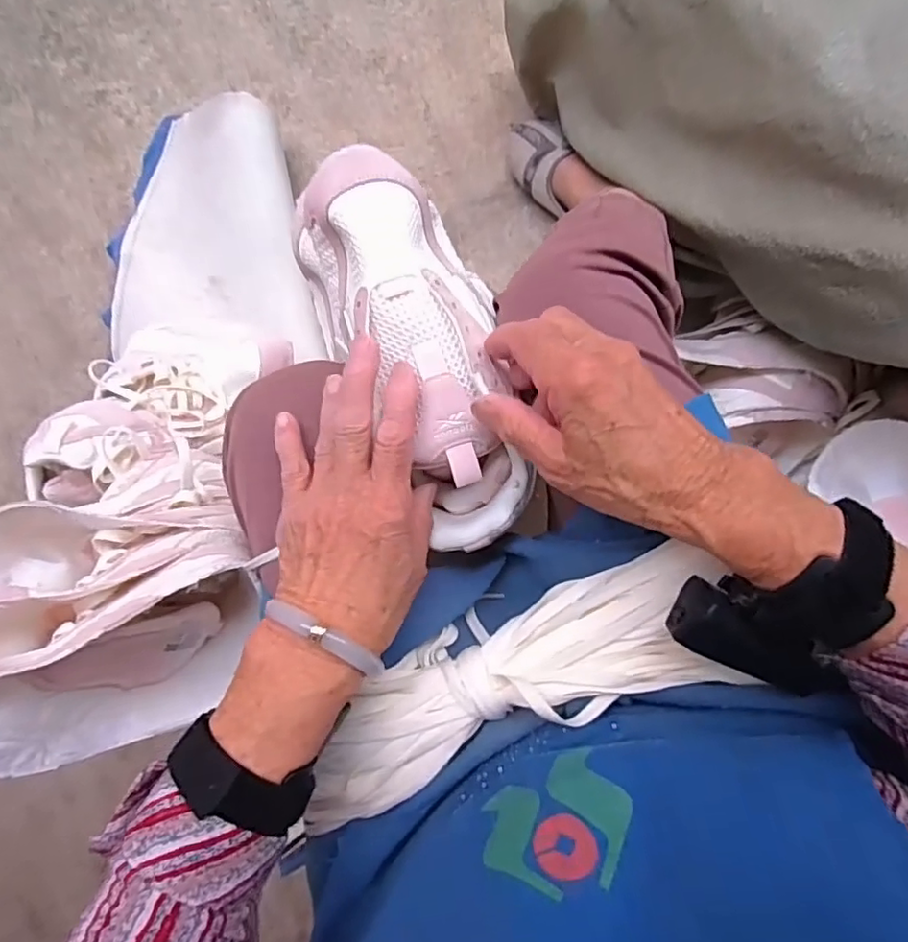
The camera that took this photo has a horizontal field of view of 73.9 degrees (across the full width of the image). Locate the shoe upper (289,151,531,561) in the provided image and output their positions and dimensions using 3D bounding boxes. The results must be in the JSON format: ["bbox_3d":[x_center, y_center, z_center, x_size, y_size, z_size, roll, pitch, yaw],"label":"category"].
[{"bbox_3d":[-0.021,-0.067,0.349,0.096,0.056,0.228,-23,94,5],"label":"shoe upper"}]

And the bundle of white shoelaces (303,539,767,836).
[{"bbox_3d":[0.021,0.124,0.343,0.256,0.029,0.084,-23,88,6],"label":"bundle of white shoelaces"}]

